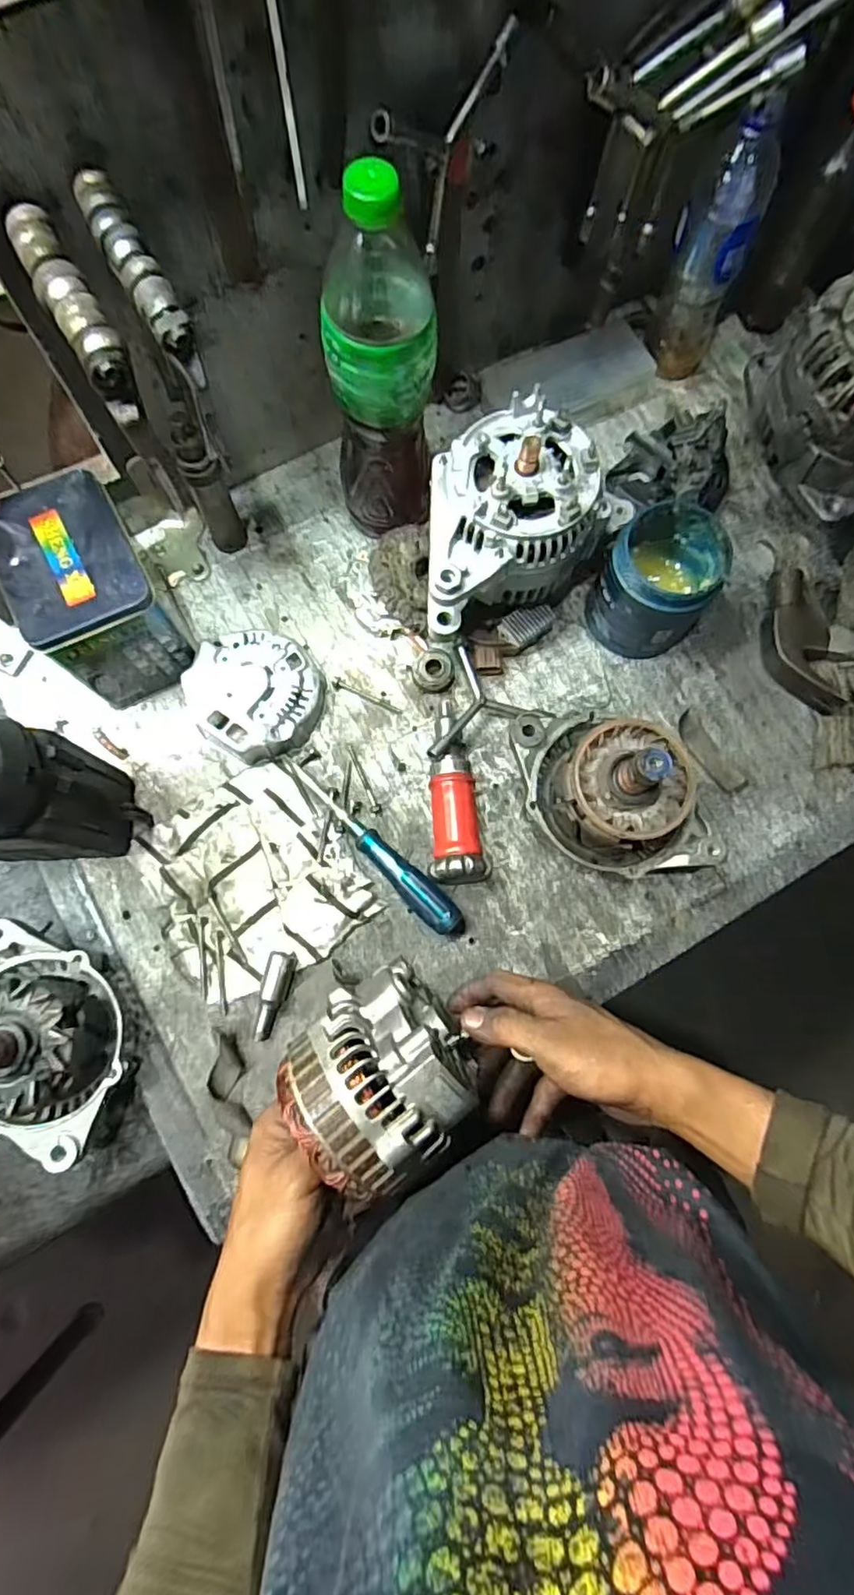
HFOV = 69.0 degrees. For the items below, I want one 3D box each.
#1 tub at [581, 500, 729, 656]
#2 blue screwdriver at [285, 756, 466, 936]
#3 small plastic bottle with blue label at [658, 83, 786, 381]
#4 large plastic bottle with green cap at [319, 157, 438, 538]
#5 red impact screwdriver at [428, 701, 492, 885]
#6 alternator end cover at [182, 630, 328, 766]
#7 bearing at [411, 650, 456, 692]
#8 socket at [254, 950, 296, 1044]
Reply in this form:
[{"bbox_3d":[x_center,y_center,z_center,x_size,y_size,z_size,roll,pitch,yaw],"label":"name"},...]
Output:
[{"bbox_3d":[0.199,-0.184,0.535,0.087,0.096,0.098,43,79,8],"label":"tub"},{"bbox_3d":[-0.048,0.043,0.515,0.199,0.019,0.027,41,79,8],"label":"blue screwdriver"},{"bbox_3d":[0.248,-0.478,0.552,0.052,0.210,0.060,-38,80,-10],"label":"small plastic bottle with blue label"},{"bbox_3d":[-0.033,-0.306,0.458,0.074,0.254,0.066,-3,76,-2],"label":"large plastic bottle with green cap"},{"bbox_3d":[0.027,-0.004,0.517,0.048,0.050,0.154,0,76,-2],"label":"red impact screwdriver"},{"bbox_3d":[-0.144,-0.090,0.539,0.107,0.037,0.111,-24,78,-7],"label":"alternator end cover"},{"bbox_3d":[0.006,-0.113,0.554,0.037,0.018,0.036,0,76,-2],"label":"bearing"},{"bbox_3d":[-0.120,0.157,0.489,0.020,0.013,0.067,10,76,1],"label":"socket"}]

